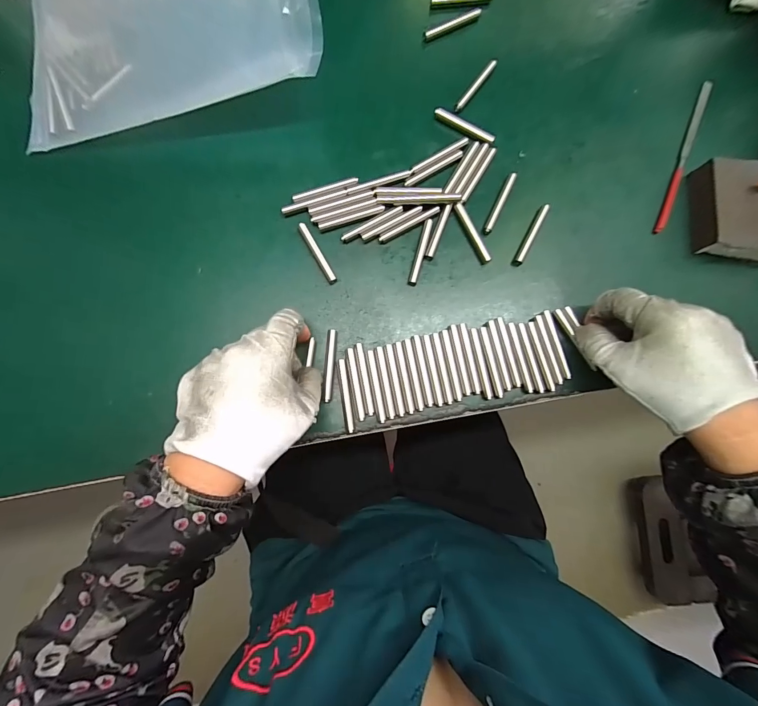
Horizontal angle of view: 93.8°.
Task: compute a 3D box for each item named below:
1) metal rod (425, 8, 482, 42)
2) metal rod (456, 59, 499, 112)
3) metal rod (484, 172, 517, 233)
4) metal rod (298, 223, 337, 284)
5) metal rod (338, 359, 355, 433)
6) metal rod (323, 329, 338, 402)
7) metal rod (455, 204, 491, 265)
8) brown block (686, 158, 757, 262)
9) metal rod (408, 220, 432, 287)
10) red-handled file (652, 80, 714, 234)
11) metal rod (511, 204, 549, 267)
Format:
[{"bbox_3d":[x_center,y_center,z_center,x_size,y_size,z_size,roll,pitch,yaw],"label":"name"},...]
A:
[{"bbox_3d":[0.070,-0.306,0.329,0.058,0.008,0.009,-30,84,-5],"label":"metal rod"},{"bbox_3d":[0.088,-0.242,0.321,0.006,0.005,0.058,37,83,4],"label":"metal rod"},{"bbox_3d":[0.106,-0.130,0.308,0.006,0.006,0.058,26,83,2],"label":"metal rod"},{"bbox_3d":[-0.052,-0.084,0.300,0.007,0.006,0.057,-30,84,-5],"label":"metal rod"},{"bbox_3d":[-0.026,0.034,0.281,0.007,0.004,0.058,-9,83,-2],"label":"metal rod"},{"bbox_3d":[-0.040,0.010,0.288,0.008,0.008,0.058,5,82,0],"label":"metal rod"},{"bbox_3d":[0.081,-0.104,0.304,0.008,0.008,0.057,-25,84,-4],"label":"metal rod"},{"bbox_3d":[0.303,-0.118,0.294,0.064,0.031,0.080,3,82,-1],"label":"brown block"},{"bbox_3d":[0.035,-0.086,0.302,0.008,0.007,0.059,16,83,1],"label":"metal rod"},{"bbox_3d":[0.270,-0.176,0.313,0.007,0.007,0.155,23,83,2],"label":"red-handled file"},{"bbox_3d":[0.131,-0.101,0.305,0.007,0.004,0.060,29,83,3],"label":"metal rod"}]

